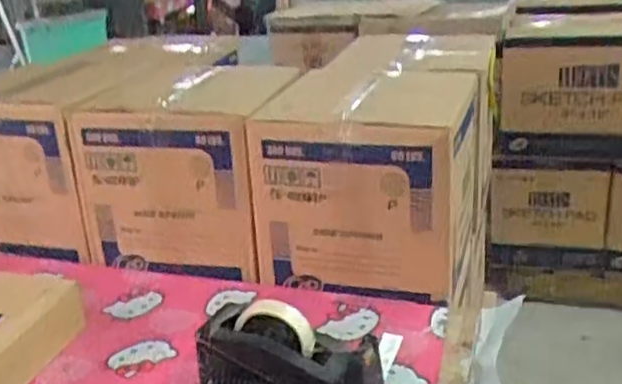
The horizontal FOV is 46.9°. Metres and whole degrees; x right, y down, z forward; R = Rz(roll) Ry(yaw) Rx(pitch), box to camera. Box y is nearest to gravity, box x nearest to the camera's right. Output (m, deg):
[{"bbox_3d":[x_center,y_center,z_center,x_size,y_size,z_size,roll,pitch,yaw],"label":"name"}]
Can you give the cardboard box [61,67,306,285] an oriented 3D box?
[{"bbox_3d":[-0.202,-0.062,1.229,0.325,0.262,0.395,2,23,12],"label":"cardboard box"}]

